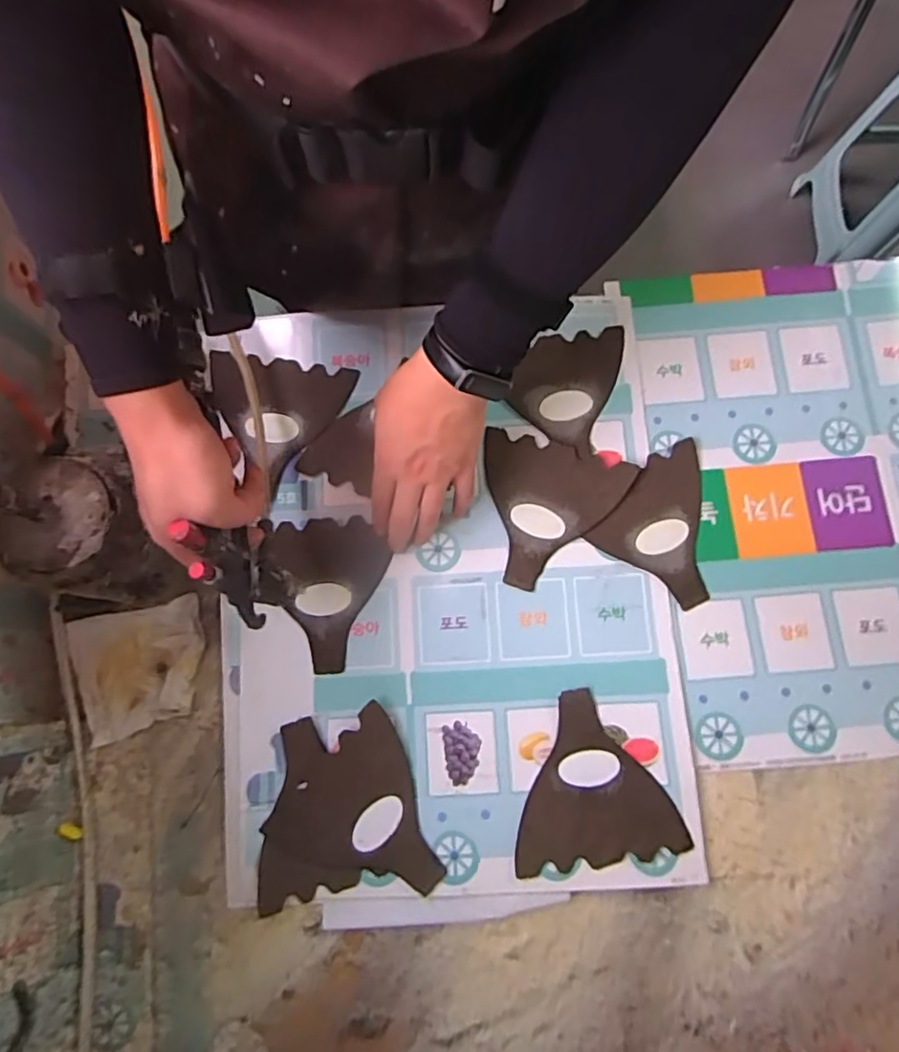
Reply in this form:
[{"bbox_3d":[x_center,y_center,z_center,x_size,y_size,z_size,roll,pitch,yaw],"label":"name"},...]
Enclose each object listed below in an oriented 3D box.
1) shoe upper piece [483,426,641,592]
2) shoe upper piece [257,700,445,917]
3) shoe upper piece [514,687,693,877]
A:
[{"bbox_3d":[0.084,-0.011,0.552,0.132,0.006,0.134,16,79,4],"label":"shoe upper piece"},{"bbox_3d":[-0.088,0.229,0.505,0.138,0.011,0.140,-7,78,0],"label":"shoe upper piece"},{"bbox_3d":[0.113,0.205,0.502,0.129,0.004,0.130,-8,78,0],"label":"shoe upper piece"}]

